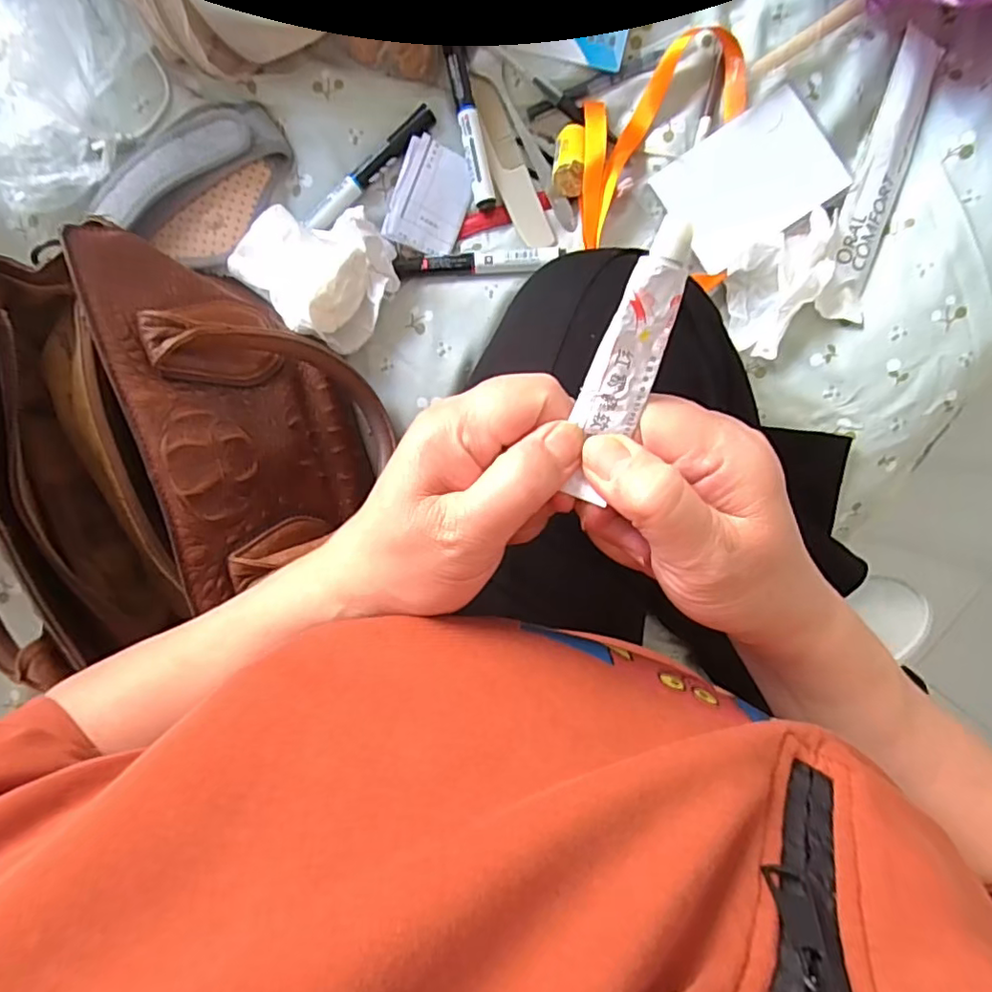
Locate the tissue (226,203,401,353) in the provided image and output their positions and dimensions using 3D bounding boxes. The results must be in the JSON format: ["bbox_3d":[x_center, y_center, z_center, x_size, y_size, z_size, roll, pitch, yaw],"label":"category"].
[{"bbox_3d":[-0.136,-0.167,0.436,0.116,0.045,0.091,22,94,-3],"label":"tissue"}]

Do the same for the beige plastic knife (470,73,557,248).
[{"bbox_3d":[0.010,-0.256,0.458,0.027,0.004,0.134,-22,95,0],"label":"beige plastic knife"}]

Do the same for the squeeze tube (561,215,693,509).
[{"bbox_3d":[0.043,-0.042,0.197,0.021,0.010,0.092,18,115,0],"label":"squeeze tube"}]

